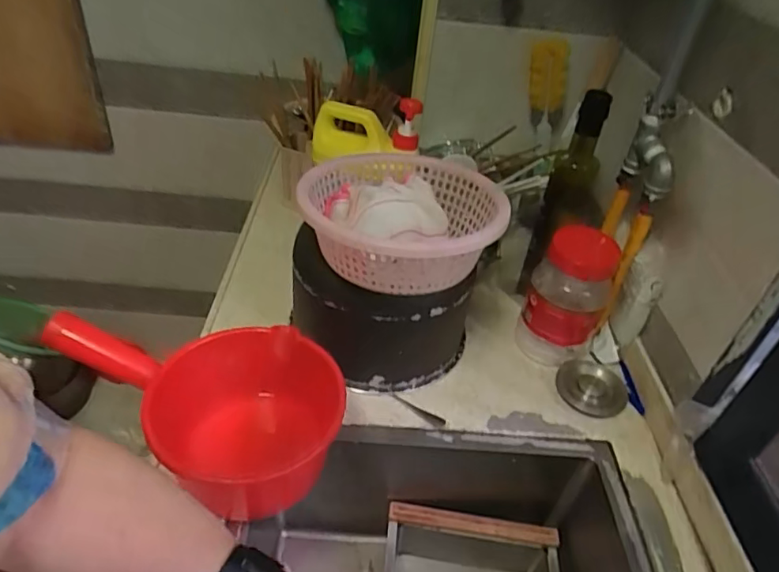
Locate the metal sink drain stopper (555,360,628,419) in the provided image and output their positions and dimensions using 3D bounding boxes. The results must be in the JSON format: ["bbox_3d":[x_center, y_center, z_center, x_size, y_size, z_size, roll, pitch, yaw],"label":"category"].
[{"bbox_3d":[0.244,0.123,0.661,0.080,0.019,0.074,5,40,-4],"label":"metal sink drain stopper"}]

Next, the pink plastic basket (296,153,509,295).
[{"bbox_3d":[0.013,-0.068,0.550,0.193,0.071,0.191,5,40,-4],"label":"pink plastic basket"}]

